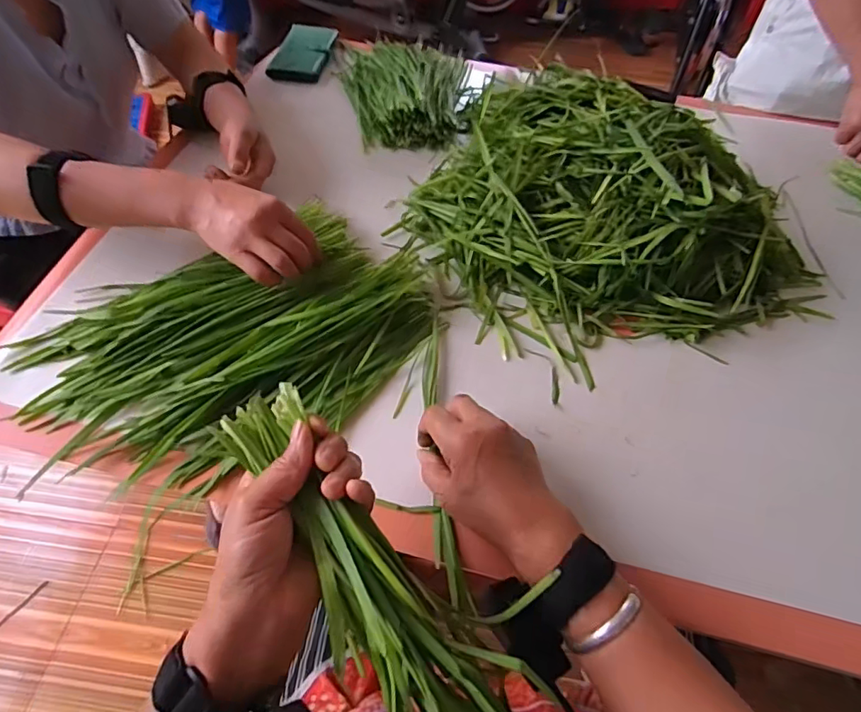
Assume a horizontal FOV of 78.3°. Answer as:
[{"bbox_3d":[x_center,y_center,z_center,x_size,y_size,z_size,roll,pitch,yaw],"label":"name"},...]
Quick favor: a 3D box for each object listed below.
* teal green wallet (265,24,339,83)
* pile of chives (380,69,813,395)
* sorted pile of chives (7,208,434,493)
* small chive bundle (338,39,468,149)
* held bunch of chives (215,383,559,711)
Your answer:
[{"bbox_3d":[-0.195,-0.479,0.834,0.078,0.021,0.143,9,54,4],"label":"teal green wallet"},{"bbox_3d":[0.200,-0.172,0.574,0.410,0.121,0.324,-15,56,-13],"label":"pile of chives"},{"bbox_3d":[-0.178,-0.023,0.496,0.356,0.041,0.244,-30,61,-22],"label":"sorted pile of chives"},{"bbox_3d":[-0.039,-0.404,0.774,0.169,0.059,0.275,-4,54,-6],"label":"small chive bundle"},{"bbox_3d":[-0.034,0.130,0.301,0.073,0.050,0.265,-34,71,-24],"label":"held bunch of chives"}]

